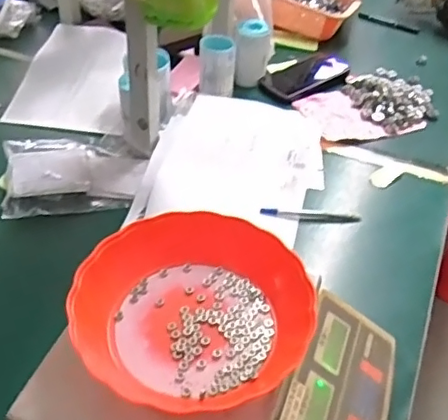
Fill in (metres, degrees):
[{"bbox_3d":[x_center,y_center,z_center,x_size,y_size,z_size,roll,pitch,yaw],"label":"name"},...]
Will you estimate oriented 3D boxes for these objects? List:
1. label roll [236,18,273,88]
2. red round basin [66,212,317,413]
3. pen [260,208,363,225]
[{"bbox_3d":[0.053,-0.279,1.048,0.063,0.102,0.061,4,43,1],"label":"label roll"},{"bbox_3d":[-0.028,0.089,0.529,0.210,0.052,0.196,15,44,12],"label":"red round basin"},{"bbox_3d":[0.120,0.007,0.812,0.135,0.008,0.012,5,43,2],"label":"pen"}]

